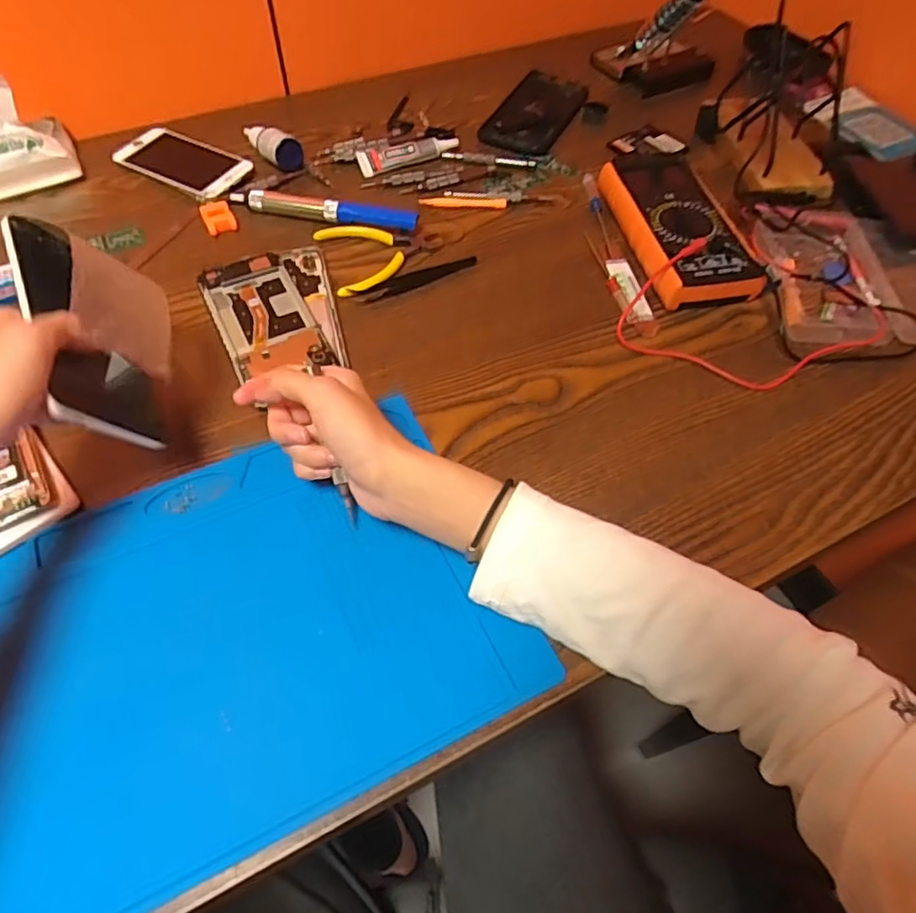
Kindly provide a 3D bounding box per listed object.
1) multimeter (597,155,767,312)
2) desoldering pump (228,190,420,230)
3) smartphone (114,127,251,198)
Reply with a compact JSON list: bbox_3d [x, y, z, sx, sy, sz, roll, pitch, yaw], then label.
[{"bbox_3d":[0.193,-0.204,0.552,0.086,0.038,0.178,-10,57,-8],"label":"multimeter"},{"bbox_3d":[-0.124,-0.226,0.568,0.174,0.016,0.026,7,56,3],"label":"desoldering pump"},{"bbox_3d":[-0.268,-0.290,0.613,0.134,0.011,0.066,28,60,17],"label":"smartphone"}]

